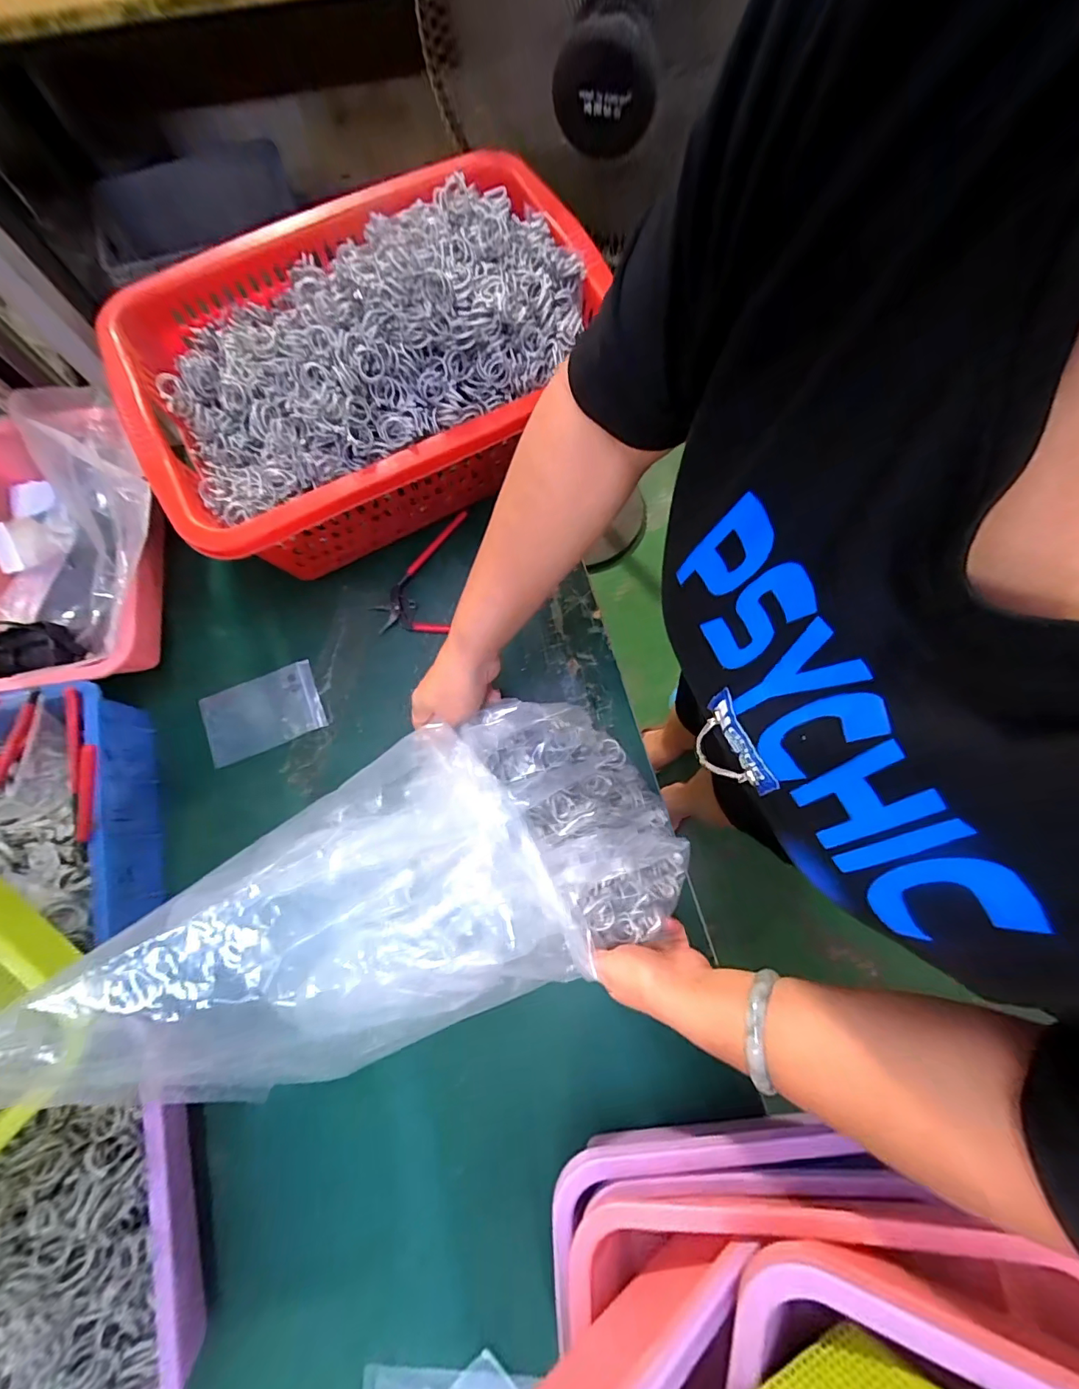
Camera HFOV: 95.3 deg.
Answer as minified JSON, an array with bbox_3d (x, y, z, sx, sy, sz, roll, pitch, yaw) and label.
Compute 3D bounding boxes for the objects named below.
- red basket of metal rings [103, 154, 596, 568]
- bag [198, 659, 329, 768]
[{"bbox_3d":[-0.158,-0.328,0.495,0.451,0.170,0.305,-27,77,-6],"label":"red basket of metal rings"},{"bbox_3d":[-0.297,0.019,0.528,0.121,0.006,0.079,-22,76,-6],"label":"bag"}]

